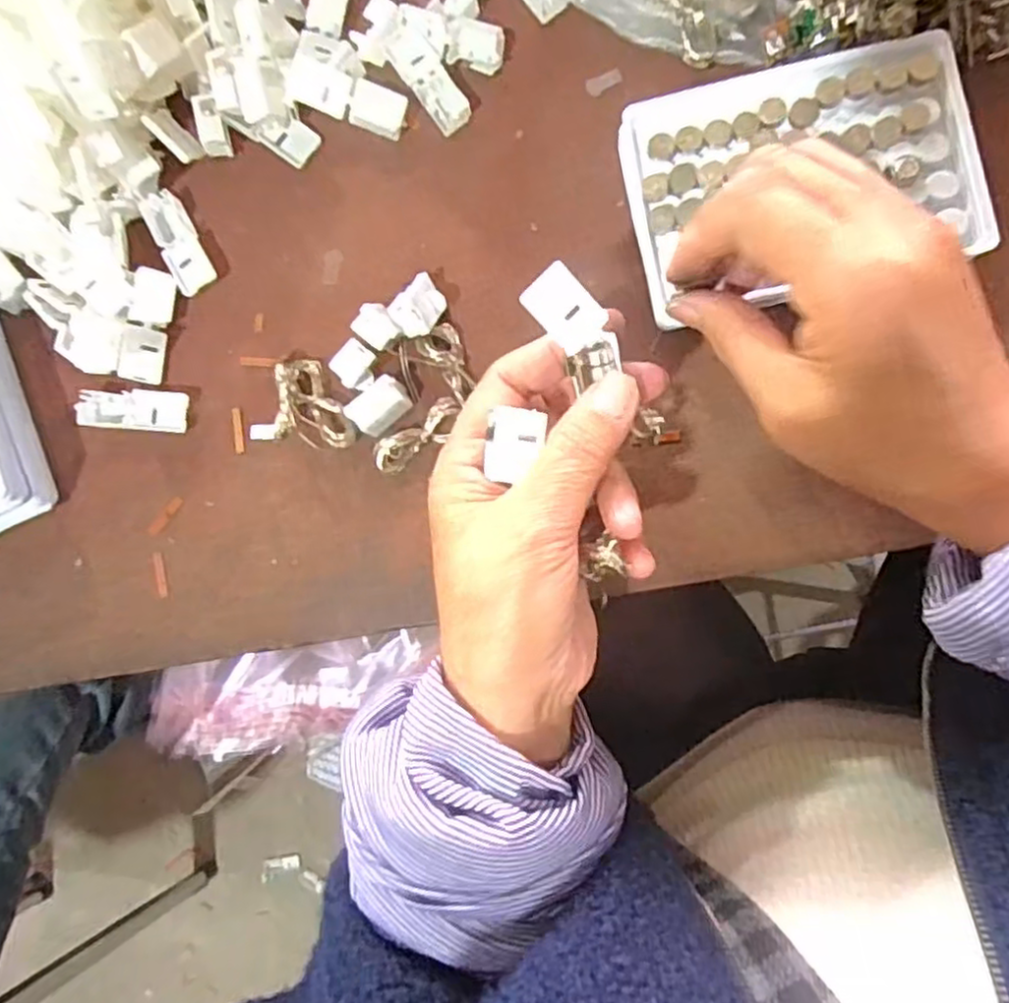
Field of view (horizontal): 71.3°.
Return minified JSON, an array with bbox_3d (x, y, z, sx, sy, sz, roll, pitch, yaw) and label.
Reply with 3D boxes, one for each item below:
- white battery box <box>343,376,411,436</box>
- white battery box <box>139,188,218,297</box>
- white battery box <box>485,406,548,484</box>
[{"bbox_3d":[-0.058,-0.045,0.327,0.027,0.015,0.018,-40,82,6],"label":"white battery box"},{"bbox_3d":[-0.166,-0.132,0.357,0.020,0.005,0.057,-30,83,7],"label":"white battery box"},{"bbox_3d":[0.004,-0.020,0.256,0.020,0.008,0.025,3,88,10],"label":"white battery box"}]

